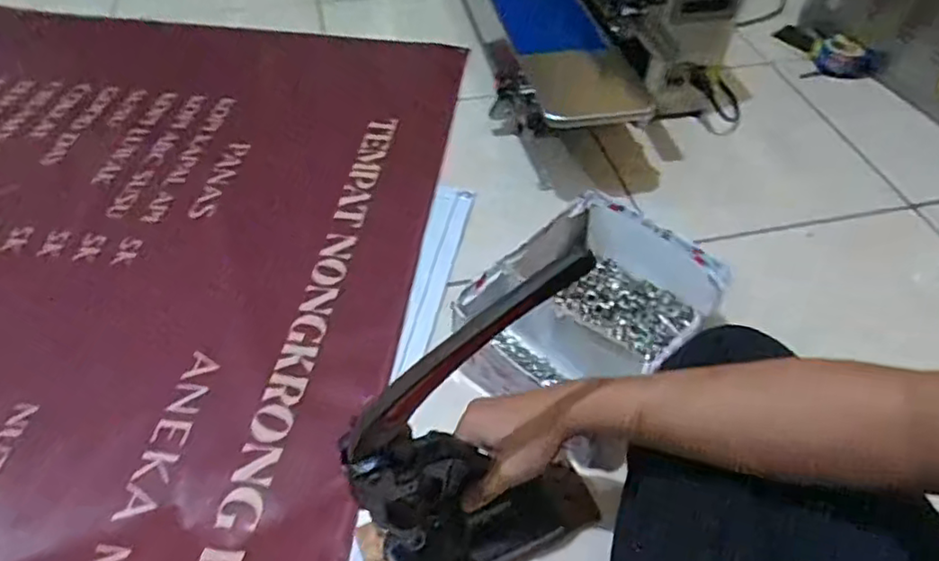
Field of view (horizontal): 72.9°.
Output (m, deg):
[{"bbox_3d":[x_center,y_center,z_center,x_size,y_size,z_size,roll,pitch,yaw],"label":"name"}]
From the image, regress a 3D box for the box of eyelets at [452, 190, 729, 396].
[{"bbox_3d":[0.136,0.042,0.737,0.227,0.115,0.275,31,56,23],"label":"box of eyelets"}]

